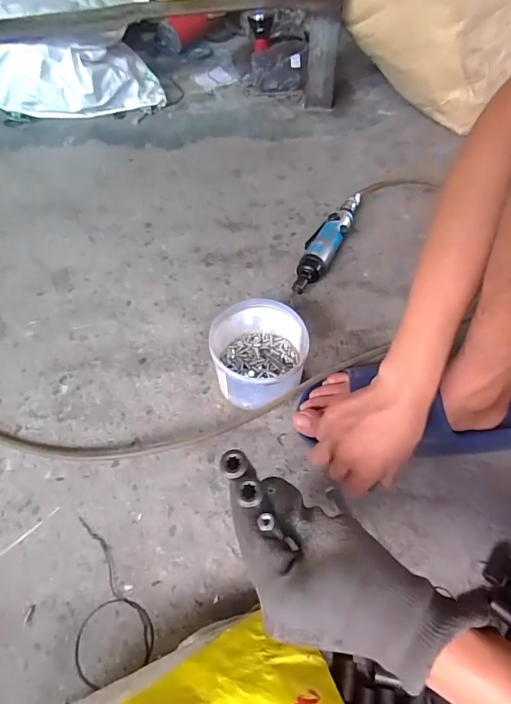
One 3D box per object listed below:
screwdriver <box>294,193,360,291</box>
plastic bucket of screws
[{"bbox_3d":[0.114,-0.180,0.672,0.050,0.039,0.243,23,60,16],"label":"screwdriver"},{"bbox_3d":[0.005,0.006,0.529,0.111,0.085,0.112,-1,57,1],"label":"plastic bucket of screws"}]

